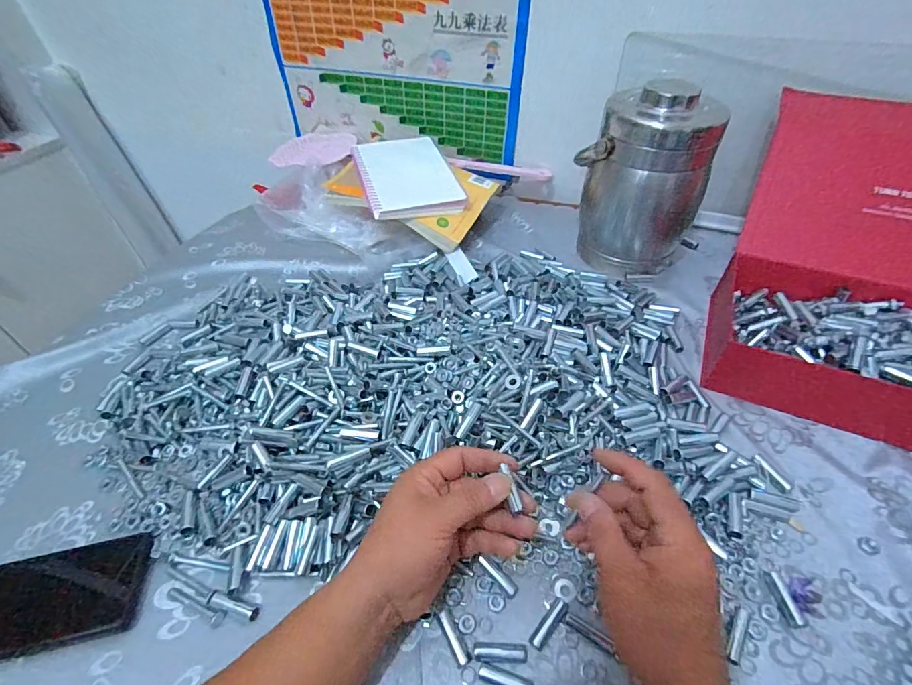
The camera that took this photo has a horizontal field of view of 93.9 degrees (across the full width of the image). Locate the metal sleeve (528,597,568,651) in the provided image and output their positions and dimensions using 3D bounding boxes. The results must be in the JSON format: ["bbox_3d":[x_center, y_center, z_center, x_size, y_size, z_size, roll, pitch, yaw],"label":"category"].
[{"bbox_3d":[0.072,0.218,0.332,0.012,0.009,0.039,32,54,28],"label":"metal sleeve"}]

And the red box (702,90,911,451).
[{"bbox_3d":[0.489,-0.085,0.477,0.295,0.206,0.338,18,49,18],"label":"red box"}]

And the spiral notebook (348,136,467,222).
[{"bbox_3d":[-0.084,-0.276,0.706,0.145,0.020,0.201,-15,56,-10],"label":"spiral notebook"}]

